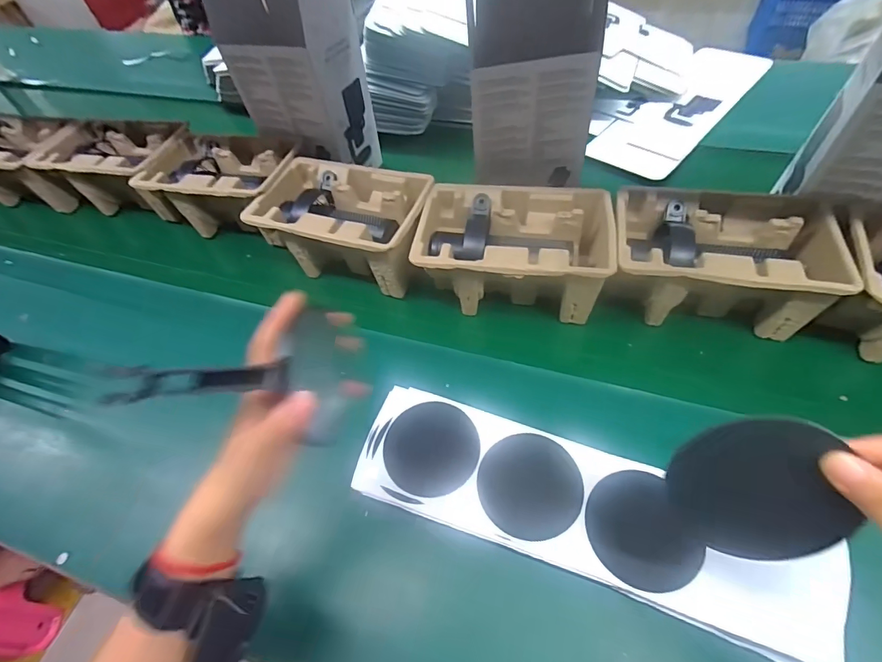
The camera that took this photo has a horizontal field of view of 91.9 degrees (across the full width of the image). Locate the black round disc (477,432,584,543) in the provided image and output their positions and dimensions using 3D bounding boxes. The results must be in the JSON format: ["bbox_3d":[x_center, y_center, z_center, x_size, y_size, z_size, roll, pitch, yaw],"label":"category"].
[{"bbox_3d":[0.082,0.143,0.399,0.091,0.013,0.091,-2,58,3],"label":"black round disc"}]

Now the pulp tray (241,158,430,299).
[{"bbox_3d":[-0.137,-0.153,0.606,0.239,0.105,0.155,17,60,14],"label":"pulp tray"}]

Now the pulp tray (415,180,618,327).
[{"bbox_3d":[0.089,-0.101,0.547,0.224,0.104,0.141,6,58,7],"label":"pulp tray"}]

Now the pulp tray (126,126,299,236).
[{"bbox_3d":[-0.339,-0.234,0.685,0.240,0.109,0.169,16,60,13],"label":"pulp tray"}]

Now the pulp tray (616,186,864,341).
[{"bbox_3d":[0.317,-0.085,0.507,0.225,0.096,0.141,9,59,9],"label":"pulp tray"}]

